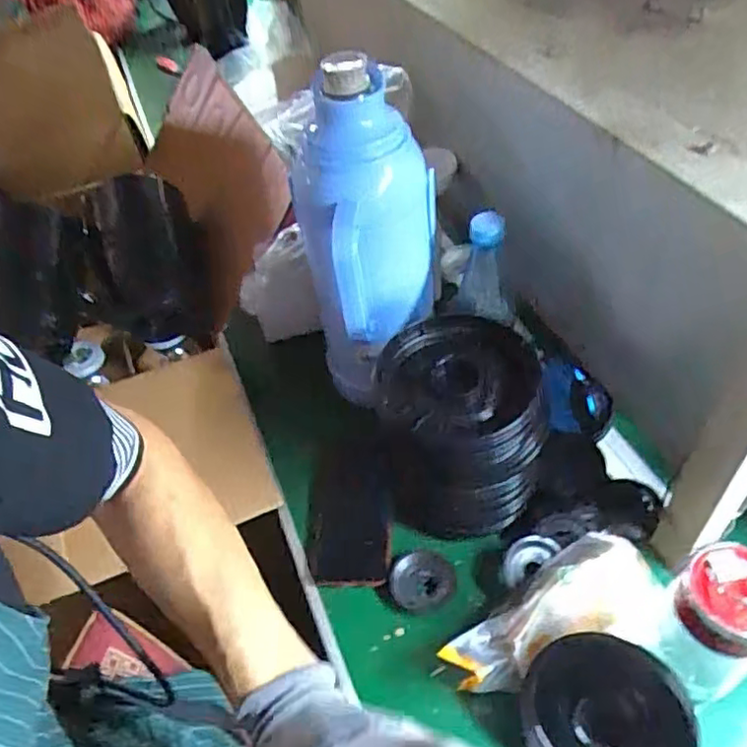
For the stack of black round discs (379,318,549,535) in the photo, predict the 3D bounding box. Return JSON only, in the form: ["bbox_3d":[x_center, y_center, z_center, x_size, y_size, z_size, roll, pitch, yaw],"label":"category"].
[{"bbox_3d":[0.085,0.044,0.594,0.137,0.146,0.124,10,48,15],"label":"stack of black round discs"}]

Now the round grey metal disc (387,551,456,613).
[{"bbox_3d":[0.047,0.191,0.592,0.054,0.022,0.058,-3,46,3],"label":"round grey metal disc"}]

